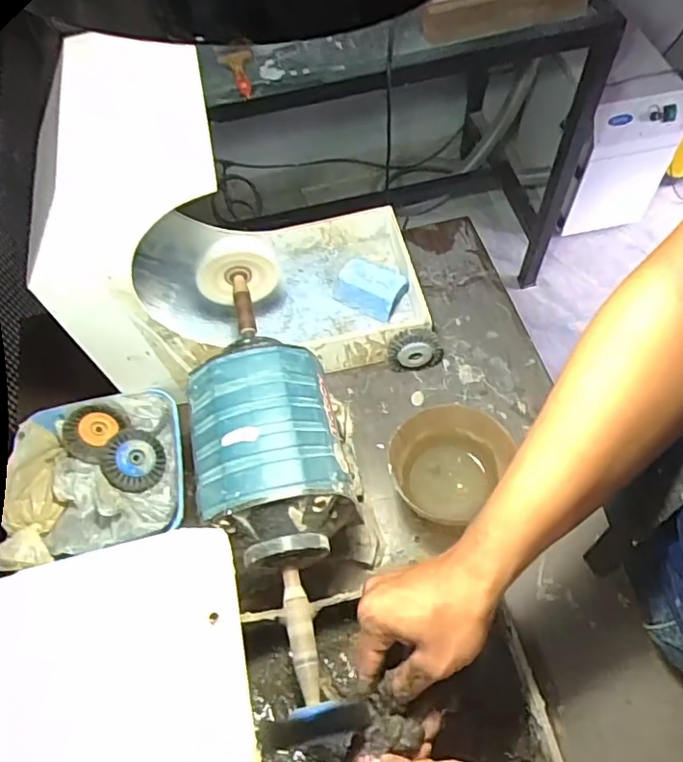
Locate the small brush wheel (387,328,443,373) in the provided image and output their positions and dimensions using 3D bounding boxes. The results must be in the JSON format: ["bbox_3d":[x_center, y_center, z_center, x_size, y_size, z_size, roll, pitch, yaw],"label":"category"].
[{"bbox_3d":[0.088,-0.035,0.680,0.065,0.058,0.024,-7,61,0],"label":"small brush wheel"}]

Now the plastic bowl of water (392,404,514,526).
[{"bbox_3d":[0.107,0.084,0.595,0.100,0.074,0.109,-2,61,3],"label":"plastic bowl of water"}]

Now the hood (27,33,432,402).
[{"bbox_3d":[-0.094,-0.164,0.596,0.363,0.350,0.206,-11,61,-2],"label":"hood"}]

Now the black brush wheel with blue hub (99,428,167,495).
[{"bbox_3d":[-0.218,0.085,0.607,0.063,0.013,0.063,5,74,-18],"label":"black brush wheel with blue hub"}]

